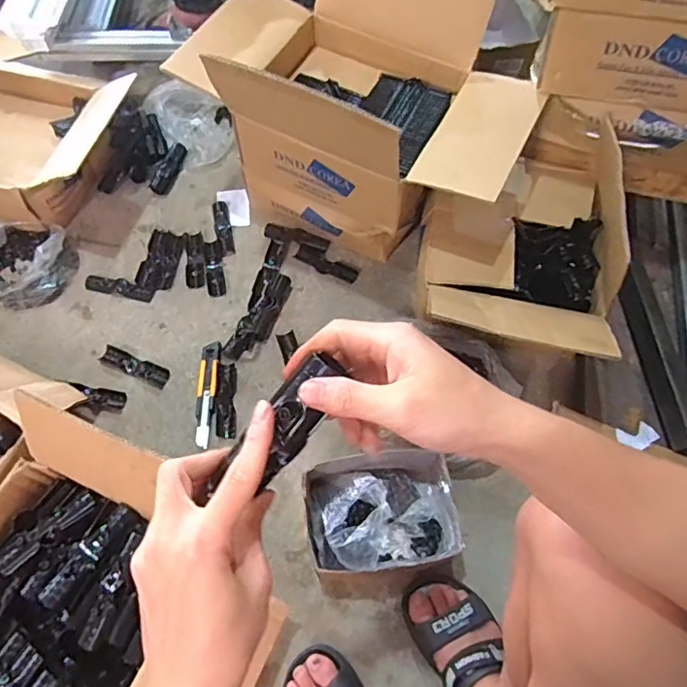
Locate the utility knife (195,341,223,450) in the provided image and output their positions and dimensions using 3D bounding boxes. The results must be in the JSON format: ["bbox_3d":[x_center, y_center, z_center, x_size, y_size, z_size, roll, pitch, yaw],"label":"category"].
[{"bbox_3d":[-0.231,0.082,0.933,0.036,0.011,0.187,-2,63,1],"label":"utility knife"}]

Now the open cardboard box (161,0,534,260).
[{"bbox_3d":[0.023,-0.388,0.956,0.551,0.357,0.352,21,64,11],"label":"open cardboard box"}]

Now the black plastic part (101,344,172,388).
[{"bbox_3d":[-0.361,0.040,0.958,0.122,0.019,0.037,20,65,12],"label":"black plastic part"}]

